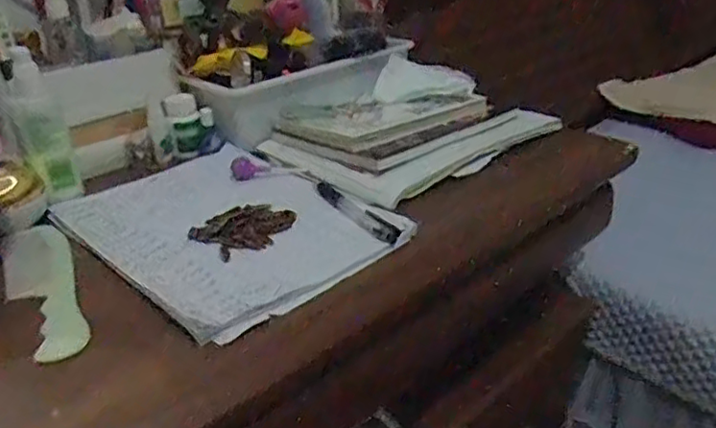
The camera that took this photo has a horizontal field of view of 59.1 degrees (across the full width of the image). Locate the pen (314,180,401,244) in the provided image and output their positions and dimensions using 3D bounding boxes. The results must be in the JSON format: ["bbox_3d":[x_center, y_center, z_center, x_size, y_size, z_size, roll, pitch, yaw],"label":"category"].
[{"bbox_3d":[-0.004,-0.004,0.565,0.018,0.006,0.122,-19,31,-27],"label":"pen"}]

